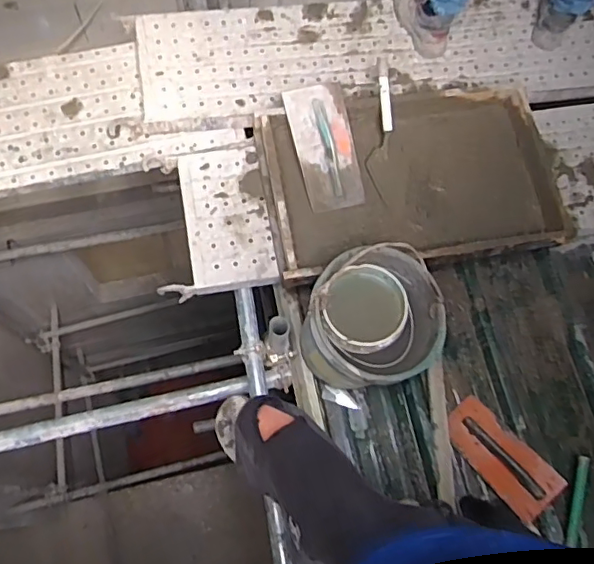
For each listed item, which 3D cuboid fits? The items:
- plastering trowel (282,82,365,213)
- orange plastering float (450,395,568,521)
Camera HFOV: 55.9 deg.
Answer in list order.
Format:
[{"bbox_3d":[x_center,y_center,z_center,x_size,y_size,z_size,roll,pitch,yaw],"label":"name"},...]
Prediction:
[{"bbox_3d":[0.080,-0.368,1.529,0.163,0.043,0.342,-14,92,-8],"label":"plastering trowel"},{"bbox_3d":[0.541,0.462,1.482,0.144,0.044,0.315,-40,76,-17],"label":"orange plastering float"}]

